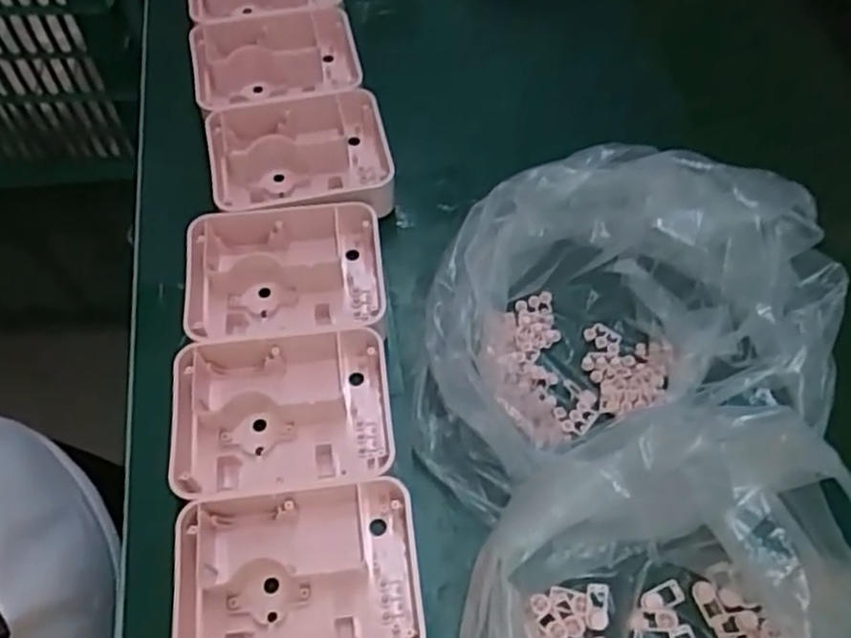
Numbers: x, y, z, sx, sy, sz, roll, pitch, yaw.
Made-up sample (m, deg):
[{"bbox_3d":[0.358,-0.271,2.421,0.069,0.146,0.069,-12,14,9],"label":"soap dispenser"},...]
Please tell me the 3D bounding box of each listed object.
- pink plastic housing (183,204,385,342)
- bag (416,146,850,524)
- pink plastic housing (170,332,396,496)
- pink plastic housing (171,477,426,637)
[{"bbox_3d":[-0.094,-0.027,0.501,0.132,0.039,0.095,-9,60,-6],"label":"pink plastic housing"},{"bbox_3d":[0.124,0.001,0.455,0.234,0.107,0.218,6,60,3],"label":"bag"},{"bbox_3d":[-0.089,0.060,0.452,0.132,0.037,0.103,-6,60,-4],"label":"pink plastic housing"},{"bbox_3d":[-0.070,0.145,0.405,0.130,0.036,0.102,-6,60,-4],"label":"pink plastic housing"}]

